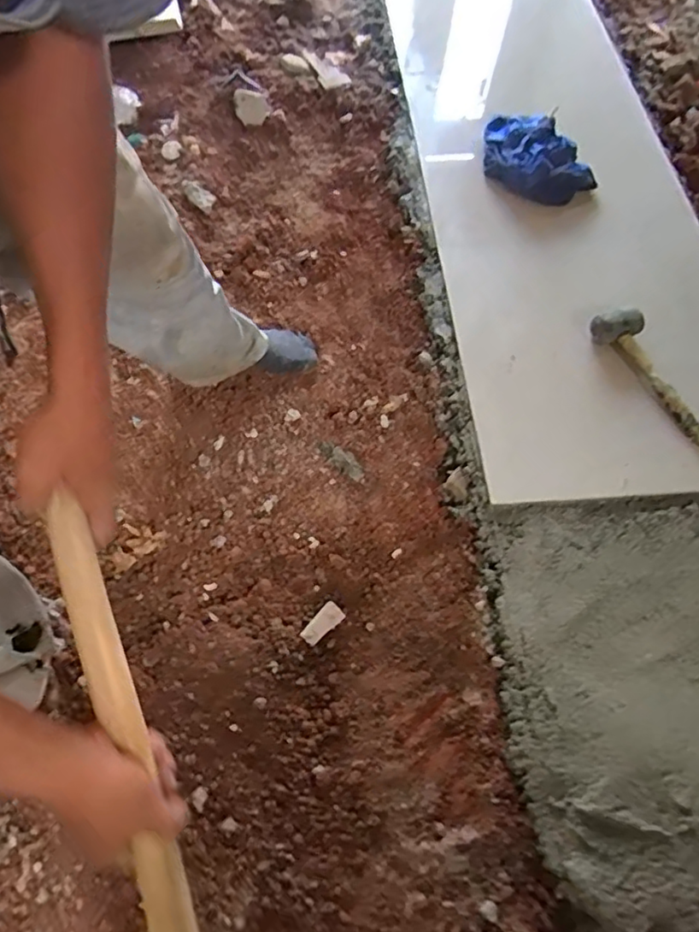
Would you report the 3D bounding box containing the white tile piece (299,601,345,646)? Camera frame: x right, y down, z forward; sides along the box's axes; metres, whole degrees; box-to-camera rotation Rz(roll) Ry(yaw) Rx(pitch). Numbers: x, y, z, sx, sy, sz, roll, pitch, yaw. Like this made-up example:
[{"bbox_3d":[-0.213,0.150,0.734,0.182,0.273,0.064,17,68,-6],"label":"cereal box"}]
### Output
[{"bbox_3d":[-0.043,0.243,0.921,0.078,0.006,0.036,-35,80,-38],"label":"white tile piece"}]

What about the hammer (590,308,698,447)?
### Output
[{"bbox_3d":[0.554,-0.166,1.096,0.095,0.057,0.305,-18,64,-10],"label":"hammer"}]

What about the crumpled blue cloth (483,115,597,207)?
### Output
[{"bbox_3d":[0.428,-0.691,1.350,0.276,0.110,0.156,41,69,17],"label":"crumpled blue cloth"}]

